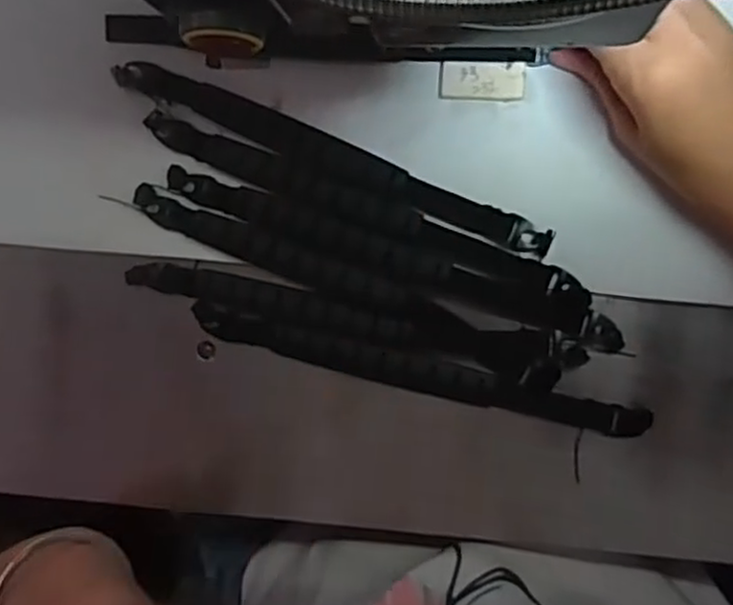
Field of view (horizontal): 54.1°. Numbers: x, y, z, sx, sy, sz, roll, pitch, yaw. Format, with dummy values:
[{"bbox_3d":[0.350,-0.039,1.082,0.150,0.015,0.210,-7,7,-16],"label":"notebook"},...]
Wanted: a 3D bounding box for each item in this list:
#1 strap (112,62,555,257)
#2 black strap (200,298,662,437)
[{"bbox_3d":[-0.019,-0.073,0.356,0.228,0.004,0.018,24,98,6],"label":"strap"},{"bbox_3d":[0.023,0.034,0.359,0.228,0.004,0.019,13,97,7],"label":"black strap"}]

